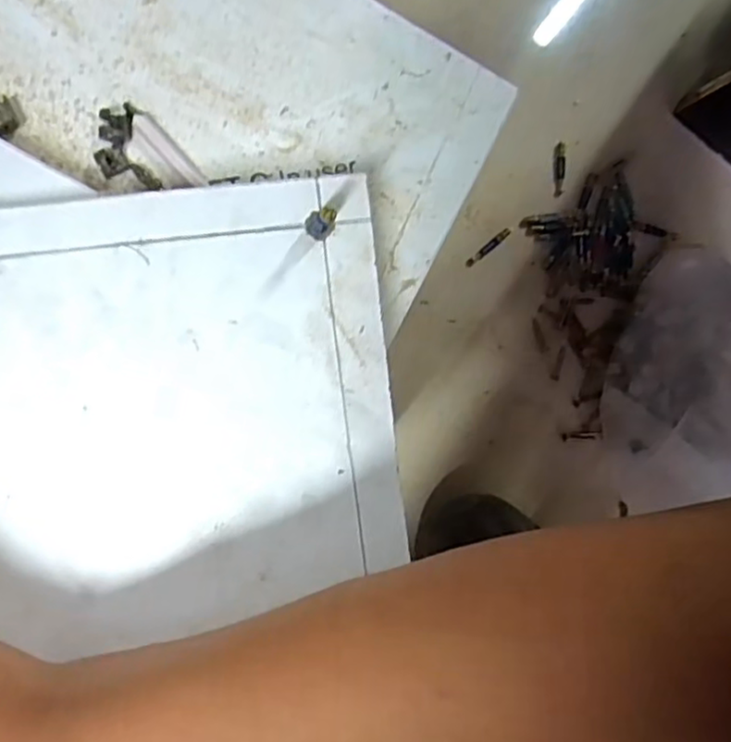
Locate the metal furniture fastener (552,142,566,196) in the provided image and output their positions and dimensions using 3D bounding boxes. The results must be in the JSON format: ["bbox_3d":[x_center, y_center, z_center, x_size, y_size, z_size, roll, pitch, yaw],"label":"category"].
[{"bbox_3d":[0.155,-0.161,0.547,0.010,0.004,0.041,-1,94,-7],"label":"metal furniture fastener"}]

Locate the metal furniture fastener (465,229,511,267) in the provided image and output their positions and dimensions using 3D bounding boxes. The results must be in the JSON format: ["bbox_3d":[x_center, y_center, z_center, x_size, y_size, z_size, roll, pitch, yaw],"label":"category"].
[{"bbox_3d":[0.099,-0.099,0.549,0.045,0.004,0.007,-41,97,-3],"label":"metal furniture fastener"}]

